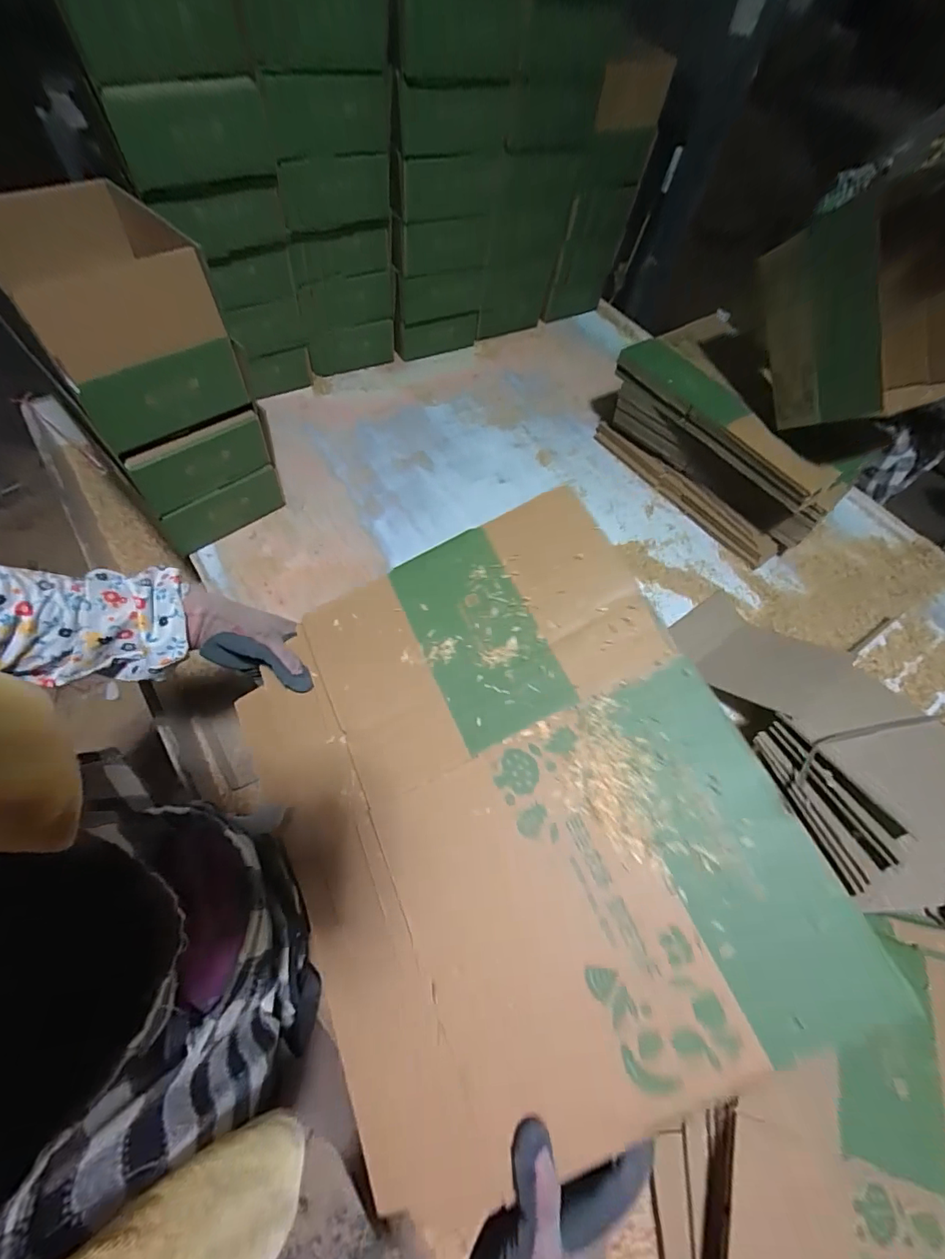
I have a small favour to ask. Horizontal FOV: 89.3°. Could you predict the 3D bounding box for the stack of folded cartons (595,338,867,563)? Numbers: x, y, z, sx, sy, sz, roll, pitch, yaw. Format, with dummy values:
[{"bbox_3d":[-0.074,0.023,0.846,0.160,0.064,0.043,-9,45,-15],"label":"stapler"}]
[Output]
[{"bbox_3d":[0.433,-0.325,0.864,0.114,0.191,0.434,-34,70,-23],"label":"stack of folded cartons"}]

